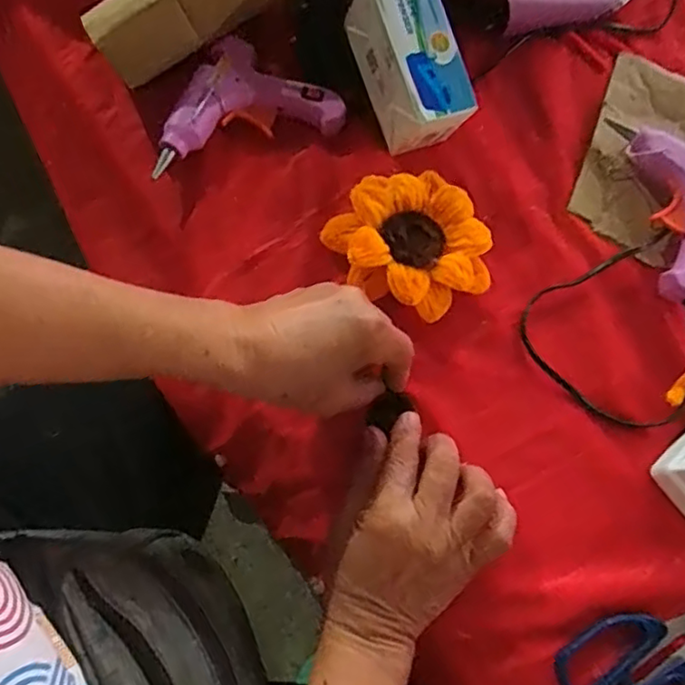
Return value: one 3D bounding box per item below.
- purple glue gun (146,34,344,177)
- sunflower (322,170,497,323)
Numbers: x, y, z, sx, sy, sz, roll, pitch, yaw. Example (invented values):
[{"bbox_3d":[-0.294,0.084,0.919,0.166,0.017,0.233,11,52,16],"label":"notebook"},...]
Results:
[{"bbox_3d":[-0.073,-0.176,0.440,0.135,0.025,0.084,-15,77,-9],"label":"purple glue gun"},{"bbox_3d":[0.048,-0.068,0.420,0.094,0.033,0.101,0,77,-1],"label":"sunflower"}]

